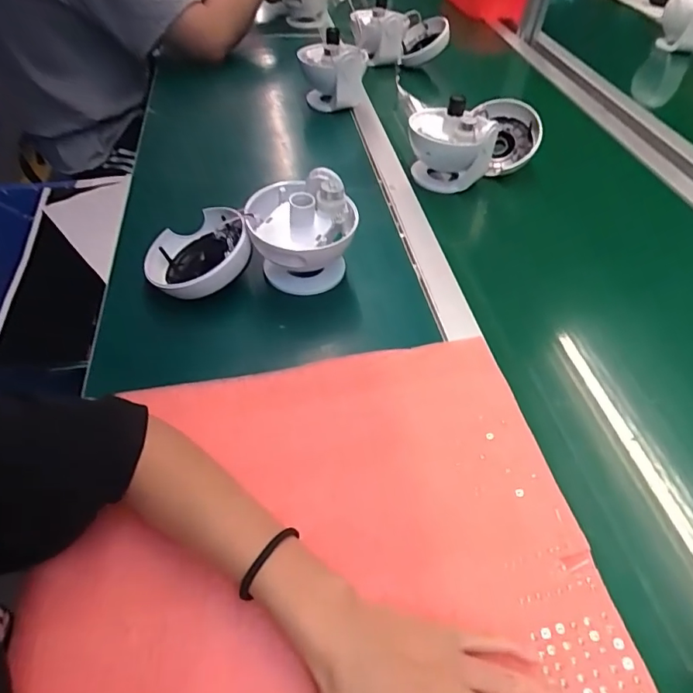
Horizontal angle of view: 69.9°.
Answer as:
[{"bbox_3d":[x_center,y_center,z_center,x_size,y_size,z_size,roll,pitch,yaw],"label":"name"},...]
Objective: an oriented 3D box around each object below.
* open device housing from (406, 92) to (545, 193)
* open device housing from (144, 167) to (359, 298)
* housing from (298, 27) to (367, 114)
[{"bbox_3d":[0.192,-0.307,0.726,0.209,0.118,0.115,-21,53,-23],"label":"open device housing"},{"bbox_3d":[-0.103,-0.109,0.543,0.224,0.105,0.113,-7,51,-8],"label":"open device housing"},{"bbox_3d":[-0.023,-0.477,0.856,0.109,0.099,0.078,0,47,-6],"label":"housing"}]

